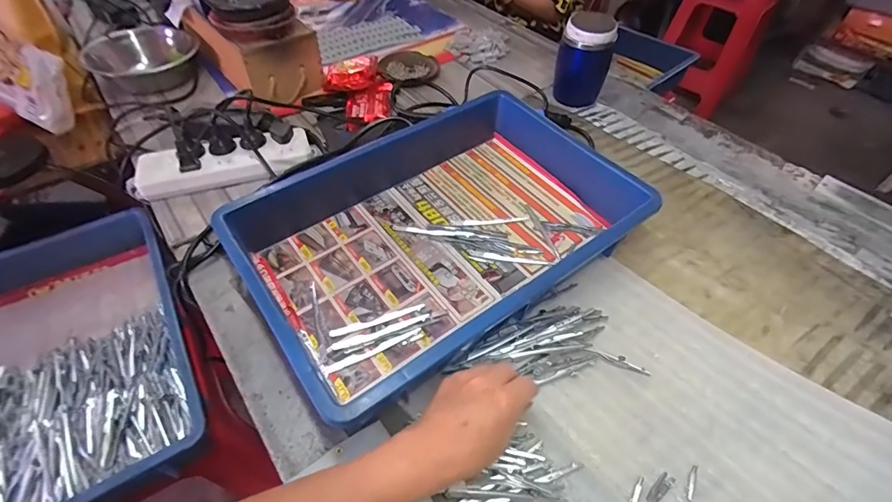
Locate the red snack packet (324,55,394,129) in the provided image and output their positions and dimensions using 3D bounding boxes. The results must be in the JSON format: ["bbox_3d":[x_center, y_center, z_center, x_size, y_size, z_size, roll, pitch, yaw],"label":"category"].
[{"bbox_3d":[-0.154,-0.286,0.746,0.110,0.058,0.187,-14,52,-12],"label":"red snack packet"}]

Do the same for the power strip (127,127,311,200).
[{"bbox_3d":[-0.324,-0.123,0.614,0.252,0.041,0.087,-17,52,-15],"label":"power strip"}]

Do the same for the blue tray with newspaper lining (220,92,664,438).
[{"bbox_3d":[0.000,-0.028,0.510,0.432,0.082,0.289,-30,58,-23],"label":"blue tray with newspaper lining"}]

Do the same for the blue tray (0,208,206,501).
[{"bbox_3d":[-0.512,0.144,0.566,0.284,0.091,0.461,-24,54,-20],"label":"blue tray"}]

